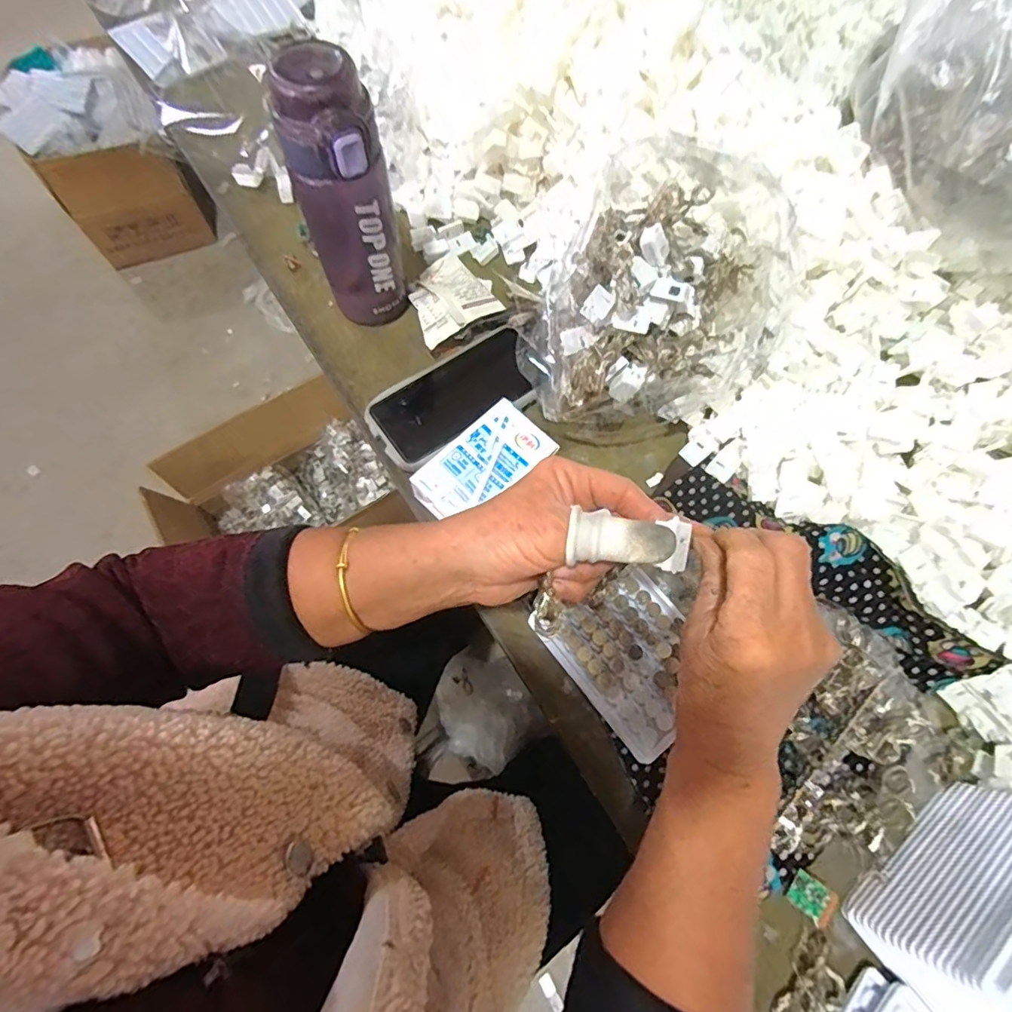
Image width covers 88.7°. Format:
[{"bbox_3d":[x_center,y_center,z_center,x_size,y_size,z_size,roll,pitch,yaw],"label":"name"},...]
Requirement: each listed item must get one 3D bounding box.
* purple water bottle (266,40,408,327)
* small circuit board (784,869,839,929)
[{"bbox_3d":[-0.125,-0.233,0.416,0.067,0.200,0.062,-16,70,-8],"label":"purple water bottle"},{"bbox_3d":[0.204,0.261,0.344,0.026,0.004,0.022,33,88,31],"label":"small circuit board"}]

